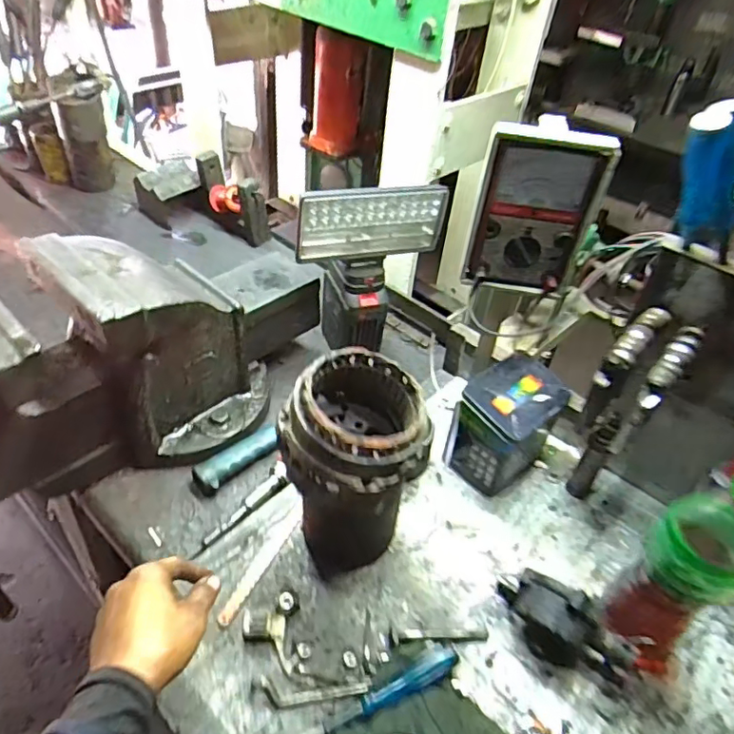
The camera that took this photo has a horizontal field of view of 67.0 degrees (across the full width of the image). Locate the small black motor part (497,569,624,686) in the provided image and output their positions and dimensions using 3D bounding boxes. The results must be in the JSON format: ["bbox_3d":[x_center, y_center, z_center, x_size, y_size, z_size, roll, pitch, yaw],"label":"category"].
[{"bbox_3d":[0.198,0.260,0.559,0.140,0.087,0.051,32,49,24],"label":"small black motor part"}]

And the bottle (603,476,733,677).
[{"bbox_3d":[0.293,0.191,0.502,0.084,0.274,0.074,-11,46,-18],"label":"bottle"}]

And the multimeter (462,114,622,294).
[{"bbox_3d":[0.178,-0.164,0.596,0.123,0.174,0.047,8,43,1],"label":"multimeter"}]

